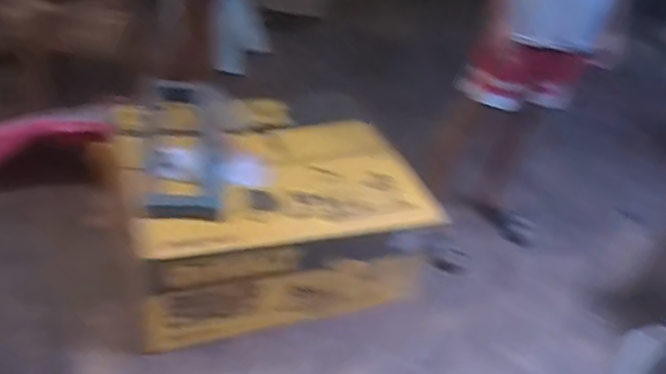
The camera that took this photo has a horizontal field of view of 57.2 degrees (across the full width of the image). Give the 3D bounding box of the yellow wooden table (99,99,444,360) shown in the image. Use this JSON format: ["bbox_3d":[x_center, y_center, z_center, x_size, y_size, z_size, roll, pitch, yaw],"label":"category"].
[{"bbox_3d":[-0.214,0.049,1.940,0.858,0.379,0.700,-1,37,-18],"label":"yellow wooden table"}]

